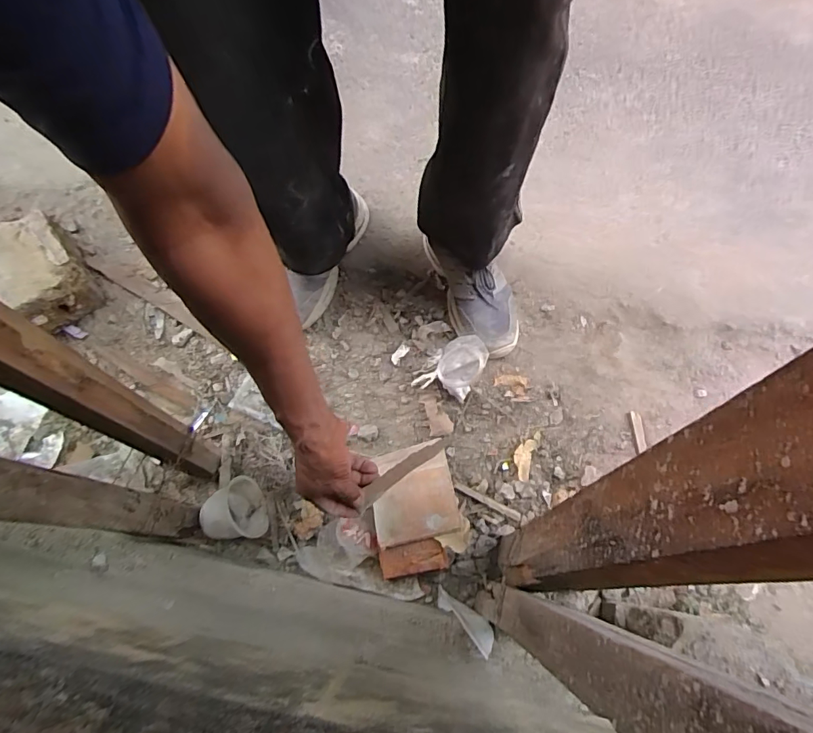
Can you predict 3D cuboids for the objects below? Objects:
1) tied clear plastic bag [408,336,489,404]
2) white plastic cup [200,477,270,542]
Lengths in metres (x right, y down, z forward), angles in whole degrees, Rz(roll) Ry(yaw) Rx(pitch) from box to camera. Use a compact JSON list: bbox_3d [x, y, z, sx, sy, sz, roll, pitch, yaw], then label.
[{"bbox_3d":[0.078,0.001,0.744,0.076,0.079,0.109,41,75,17],"label":"tied clear plastic bag"},{"bbox_3d":[-0.254,0.214,0.695,0.077,0.060,0.085,-17,68,-4],"label":"white plastic cup"}]

